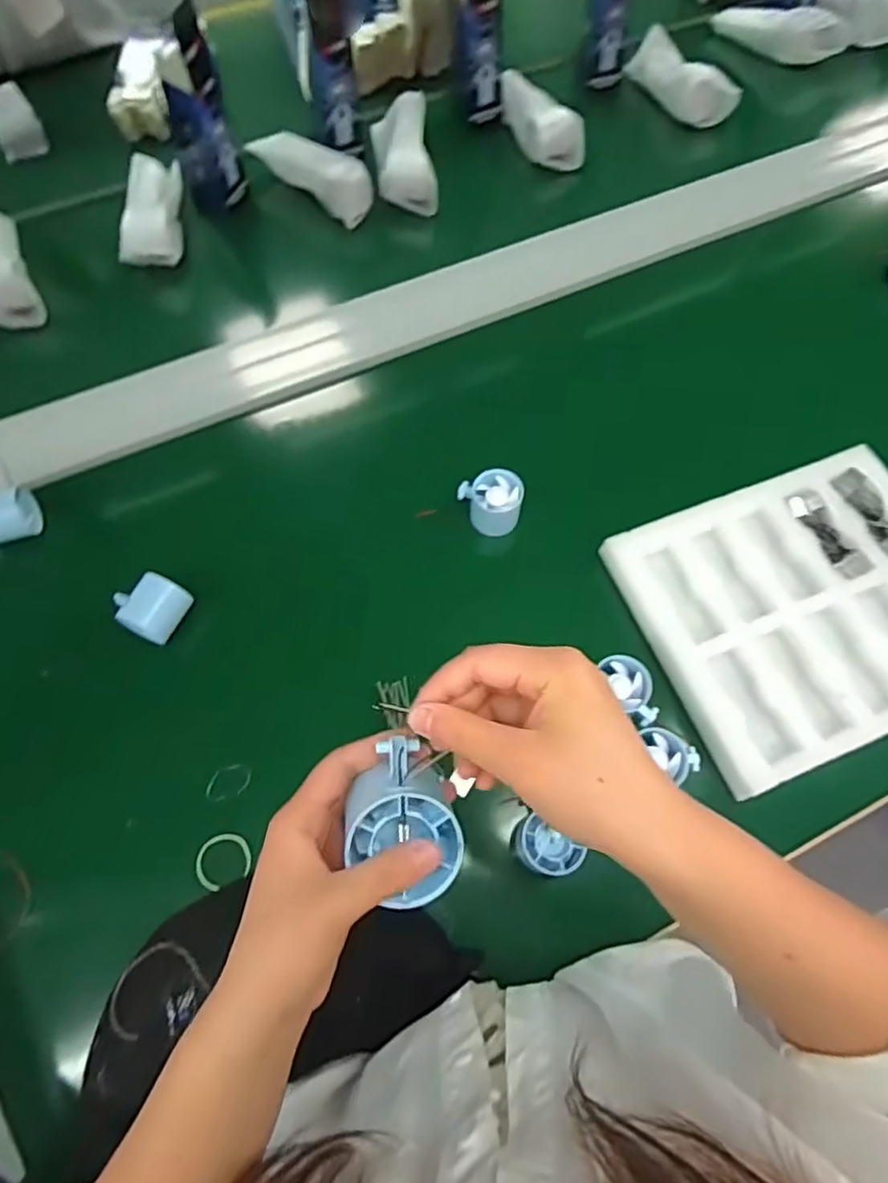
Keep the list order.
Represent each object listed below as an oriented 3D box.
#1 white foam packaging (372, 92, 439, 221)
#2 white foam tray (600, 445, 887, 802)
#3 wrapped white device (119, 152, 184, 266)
[{"bbox_3d":[-0.062,-0.659,0.944,0.081,0.049,0.227,-7,66,-3],"label":"white foam packaging"},{"bbox_3d":[0.369,0.008,0.650,0.327,0.028,0.279,-21,68,-9],"label":"white foam tray"},{"bbox_3d":[-0.406,-0.533,0.894,0.078,0.047,0.206,-5,66,-2],"label":"wrapped white device"}]

